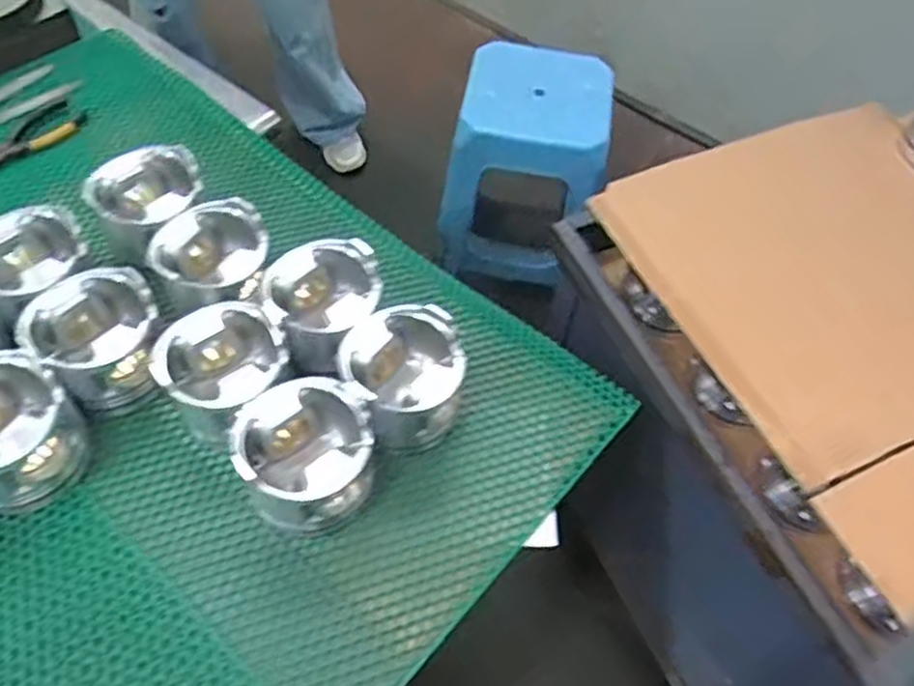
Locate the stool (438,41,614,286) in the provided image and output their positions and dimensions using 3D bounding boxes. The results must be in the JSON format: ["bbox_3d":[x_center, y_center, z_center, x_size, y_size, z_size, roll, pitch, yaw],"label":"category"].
[{"bbox_3d":[0.134,-0.371,1.519,0.295,0.421,0.290,7,56,0],"label":"stool"}]

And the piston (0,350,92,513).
[{"bbox_3d":[-0.395,0.080,0.623,0.106,0.111,0.116,30,59,14],"label":"piston"}]

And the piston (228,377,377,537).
[{"bbox_3d":[-0.131,0.101,0.639,0.110,0.100,0.108,1,56,-4],"label":"piston"}]

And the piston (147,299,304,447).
[{"bbox_3d":[-0.217,0.028,0.682,0.120,0.095,0.109,-34,65,-24],"label":"piston"}]

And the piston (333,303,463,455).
[{"bbox_3d":[-0.050,0.039,0.688,0.111,0.105,0.102,2,56,-3],"label":"piston"}]

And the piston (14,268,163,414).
[{"bbox_3d":[-0.341,0.000,0.688,0.106,0.097,0.117,39,62,19],"label":"piston"}]

